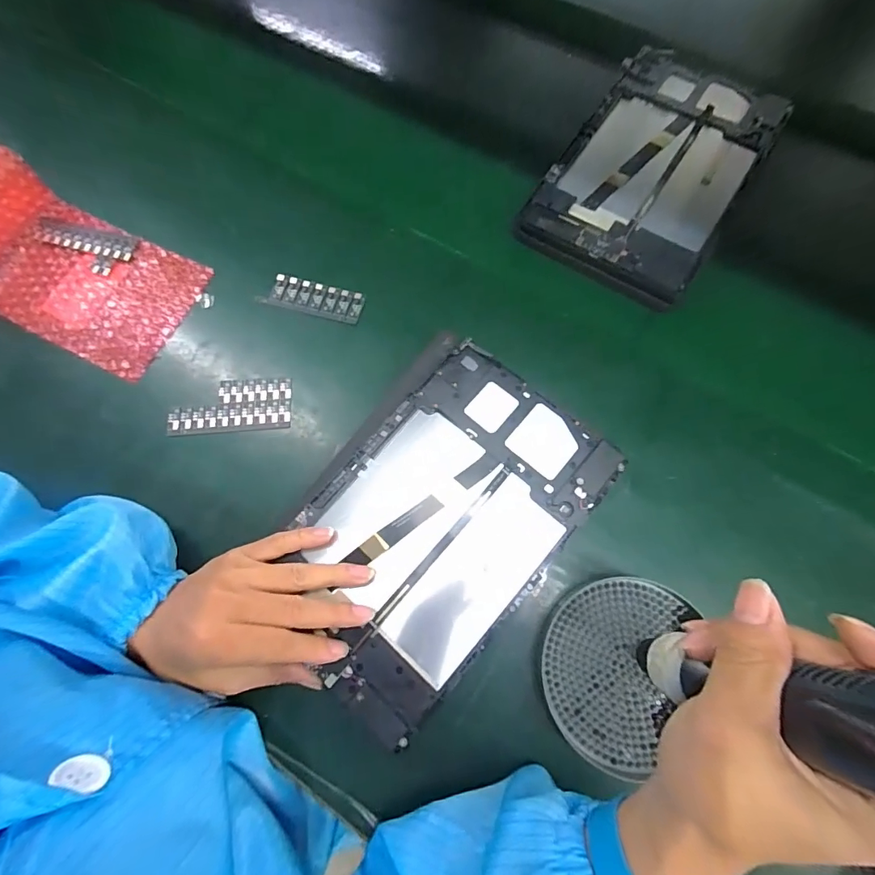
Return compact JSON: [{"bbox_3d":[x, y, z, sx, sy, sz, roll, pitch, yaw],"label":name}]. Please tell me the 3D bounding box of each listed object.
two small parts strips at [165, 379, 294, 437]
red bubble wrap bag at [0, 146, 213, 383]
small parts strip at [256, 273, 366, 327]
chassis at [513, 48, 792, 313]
[{"bbox_3d":[-0.167,-0.024,0.361,0.098,0.013,0.041,-4,72,1],"label":"two small parts strips"},{"bbox_3d":[-0.337,-0.151,0.397,0.246,0.064,0.123,26,68,-4],"label":"red bubble wrap bag"},{"bbox_3d":[-0.108,-0.121,0.391,0.086,0.005,0.028,14,82,5],"label":"small parts strip"},{"bbox_3d":[0.194,-0.241,0.403,0.150,0.021,0.245,32,76,13],"label":"chassis"}]

